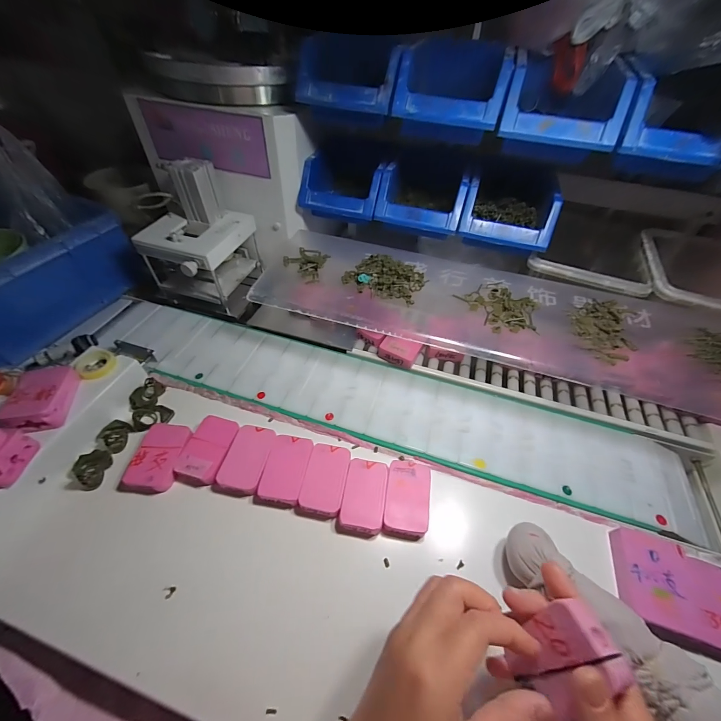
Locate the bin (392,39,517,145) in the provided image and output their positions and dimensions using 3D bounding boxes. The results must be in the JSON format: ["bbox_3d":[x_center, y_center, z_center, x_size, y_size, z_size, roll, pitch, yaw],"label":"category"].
[{"bbox_3d":[0.113,-0.342,0.406,0.126,0.072,0.143,11,50,6],"label":"bin"}]

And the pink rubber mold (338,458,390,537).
[{"bbox_3d":[0.004,0.144,0.348,0.044,0.015,0.072,9,47,4],"label":"pink rubber mold"}]

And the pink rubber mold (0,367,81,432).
[{"bbox_3d":[-0.346,0.041,0.356,0.050,0.028,0.076,-7,50,-9],"label":"pink rubber mold"}]

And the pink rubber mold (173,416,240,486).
[{"bbox_3d":[-0.174,0.103,0.378,0.048,0.019,0.073,10,48,5],"label":"pink rubber mold"}]

